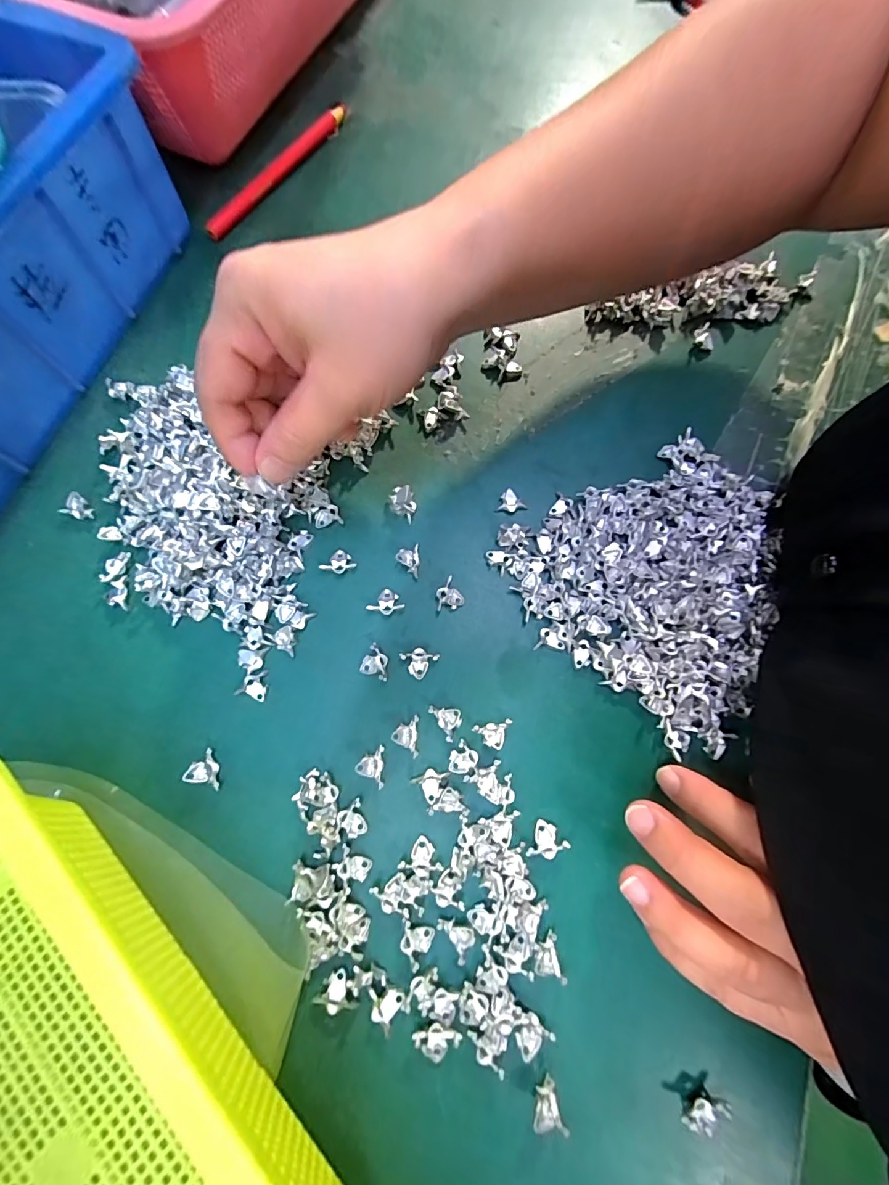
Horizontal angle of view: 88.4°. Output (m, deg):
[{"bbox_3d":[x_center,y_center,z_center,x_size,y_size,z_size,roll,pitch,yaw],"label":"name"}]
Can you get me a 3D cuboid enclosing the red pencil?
[{"bbox_3d":[-0.110,-0.280,0.303,0.009,0.009,0.134,33,76,8],"label":"red pencil"}]

